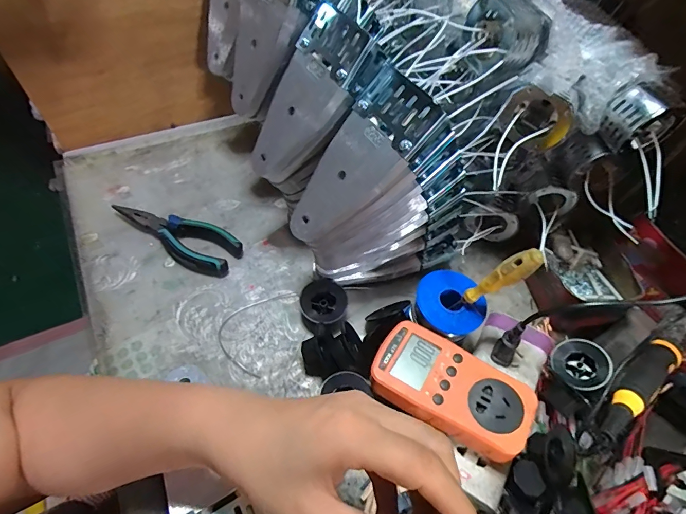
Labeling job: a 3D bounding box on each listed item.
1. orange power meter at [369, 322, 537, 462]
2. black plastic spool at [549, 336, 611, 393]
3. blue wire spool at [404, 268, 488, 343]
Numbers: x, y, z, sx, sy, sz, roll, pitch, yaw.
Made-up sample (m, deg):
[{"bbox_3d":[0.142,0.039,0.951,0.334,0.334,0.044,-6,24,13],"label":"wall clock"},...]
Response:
[{"bbox_3d":[0.089,0.112,0.328,0.127,0.046,0.072,26,57,12],"label":"orange power meter"},{"bbox_3d":[0.237,0.108,0.383,0.049,0.023,0.049,-33,64,6],"label":"black plastic spool"},{"bbox_3d":[0.100,0.051,0.372,0.061,0.043,0.063,3,55,-4],"label":"blue wire spool"}]

